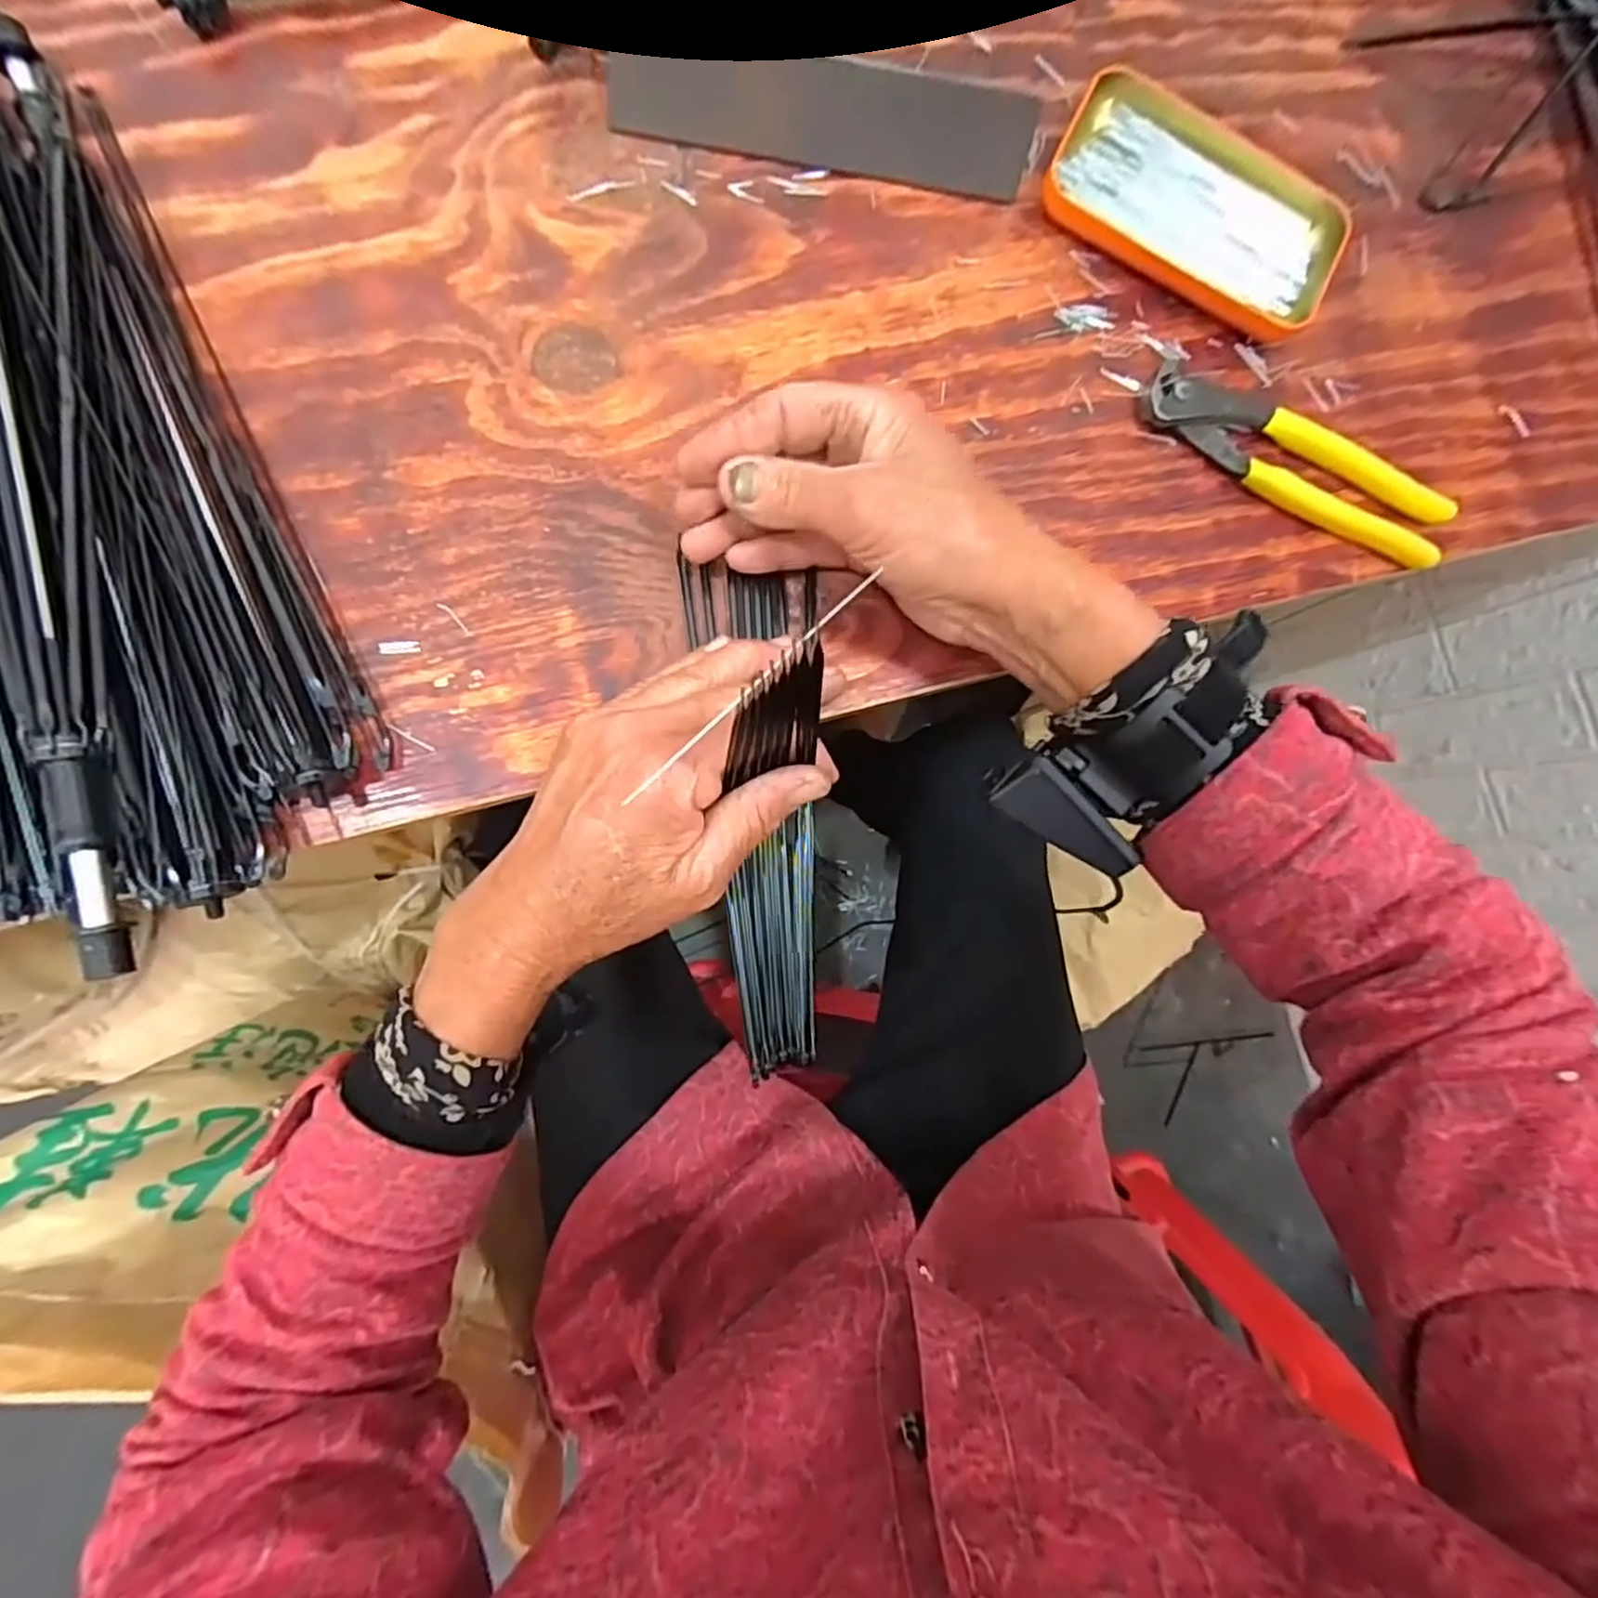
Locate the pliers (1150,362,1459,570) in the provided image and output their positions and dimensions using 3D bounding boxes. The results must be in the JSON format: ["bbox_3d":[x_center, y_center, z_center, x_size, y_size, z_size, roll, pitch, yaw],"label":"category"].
[{"bbox_3d":[0.241,-0.160,0.352,0.159,0.017,0.036,26,82,-4],"label":"pliers"}]

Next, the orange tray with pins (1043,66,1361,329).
[{"bbox_3d":[0.194,-0.289,0.355,0.144,0.021,0.069,20,82,-5],"label":"orange tray with pins"}]

